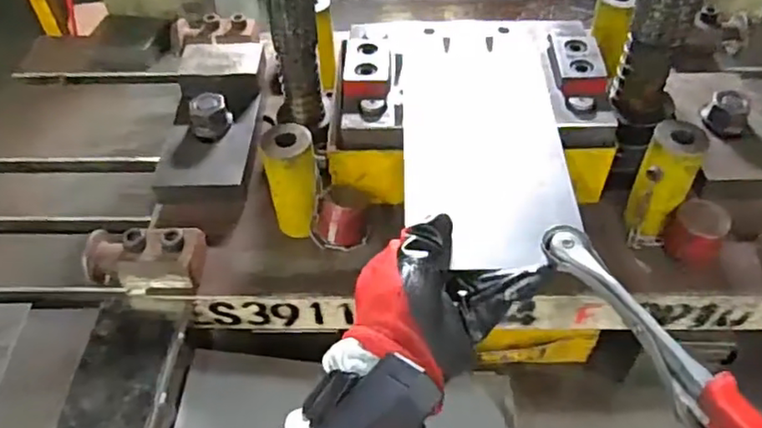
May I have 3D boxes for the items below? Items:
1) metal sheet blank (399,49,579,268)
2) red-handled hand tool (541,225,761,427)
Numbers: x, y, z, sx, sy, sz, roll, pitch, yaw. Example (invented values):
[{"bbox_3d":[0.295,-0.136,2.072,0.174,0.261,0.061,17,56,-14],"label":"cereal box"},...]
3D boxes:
[{"bbox_3d":[0.079,-0.058,0.496,0.120,0.008,0.239,0,48,2],"label":"metal sheet blank"},{"bbox_3d":[0.157,0.085,0.343,0.021,0.057,0.213,-21,49,-16],"label":"red-handled hand tool"}]

